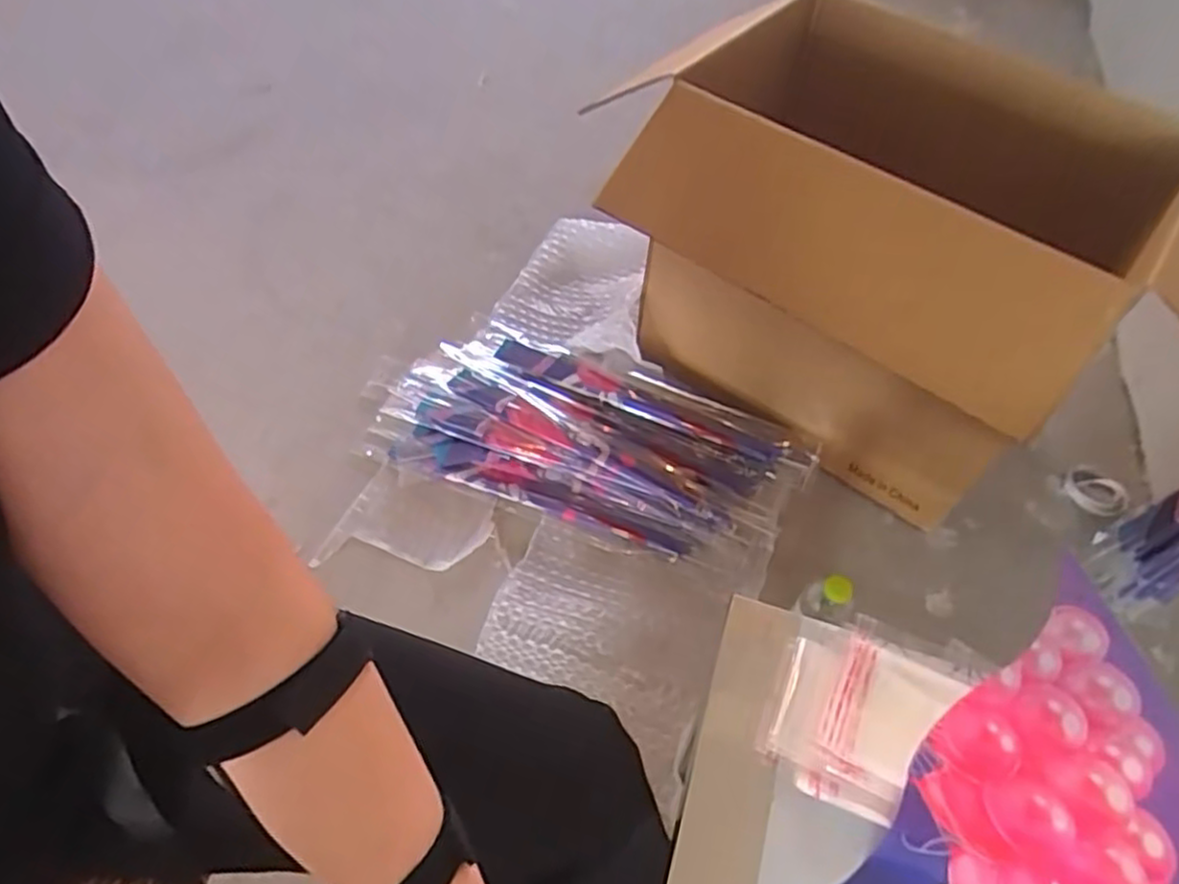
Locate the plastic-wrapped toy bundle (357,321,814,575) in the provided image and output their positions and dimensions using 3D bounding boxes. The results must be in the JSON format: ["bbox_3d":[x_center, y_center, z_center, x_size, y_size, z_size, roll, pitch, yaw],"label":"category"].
[{"bbox_3d":[-0.014,-0.016,1.212,0.734,0.061,0.325,16,55,11],"label":"plastic-wrapped toy bundle"}]

